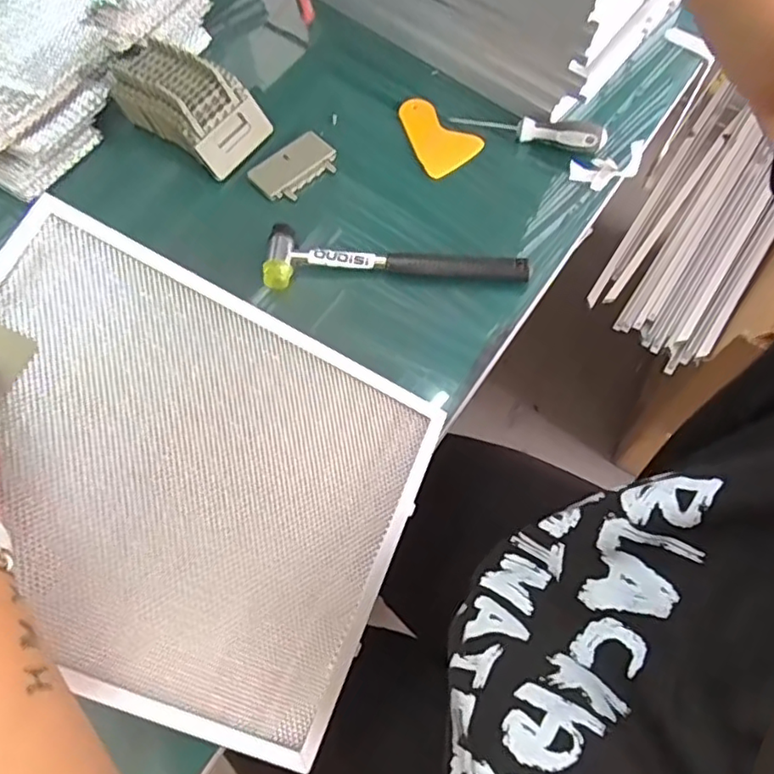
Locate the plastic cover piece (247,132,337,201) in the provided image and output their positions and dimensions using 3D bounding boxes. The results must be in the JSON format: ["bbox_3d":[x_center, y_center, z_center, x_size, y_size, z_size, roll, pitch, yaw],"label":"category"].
[{"bbox_3d":[-0.093,-0.222,0.636,0.083,0.019,0.050,-39,70,-15],"label":"plastic cover piece"}]

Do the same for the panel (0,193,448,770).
[{"bbox_3d":[-0.146,0.065,0.434,0.332,0.016,0.272,29,70,-16],"label":"panel"}]

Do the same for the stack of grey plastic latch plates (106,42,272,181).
[{"bbox_3d":[-0.208,-0.295,0.646,0.161,0.053,0.087,35,71,16],"label":"stack of grey plastic latch plates"}]

